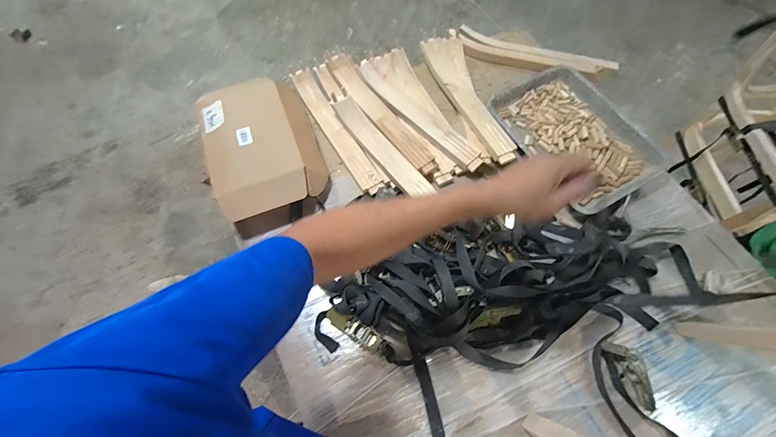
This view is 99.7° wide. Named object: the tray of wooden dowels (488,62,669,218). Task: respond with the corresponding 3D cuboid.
[{"bbox_3d":[0.473,-0.215,0.836,0.274,0.043,0.382,-30,71,-13],"label":"tray of wooden dowels"}]

